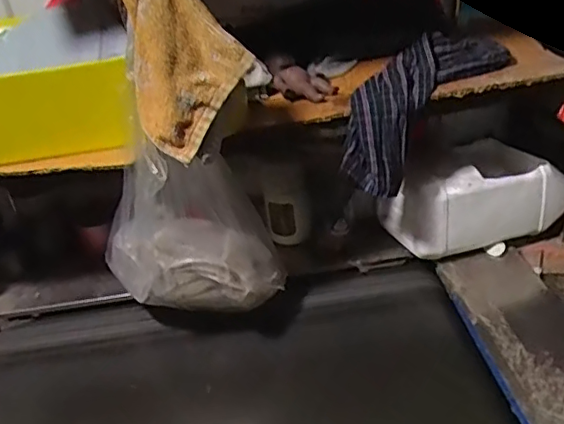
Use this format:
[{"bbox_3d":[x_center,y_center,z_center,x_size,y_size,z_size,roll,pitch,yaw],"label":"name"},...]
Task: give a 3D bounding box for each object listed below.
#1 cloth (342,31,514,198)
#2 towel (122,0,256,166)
[{"bbox_3d":[0.192,-0.156,0.816,0.123,0.092,0.305,21,58,39],"label":"cloth"},{"bbox_3d":[-0.105,-0.172,0.650,0.122,0.199,0.083,-20,33,-20],"label":"towel"}]

